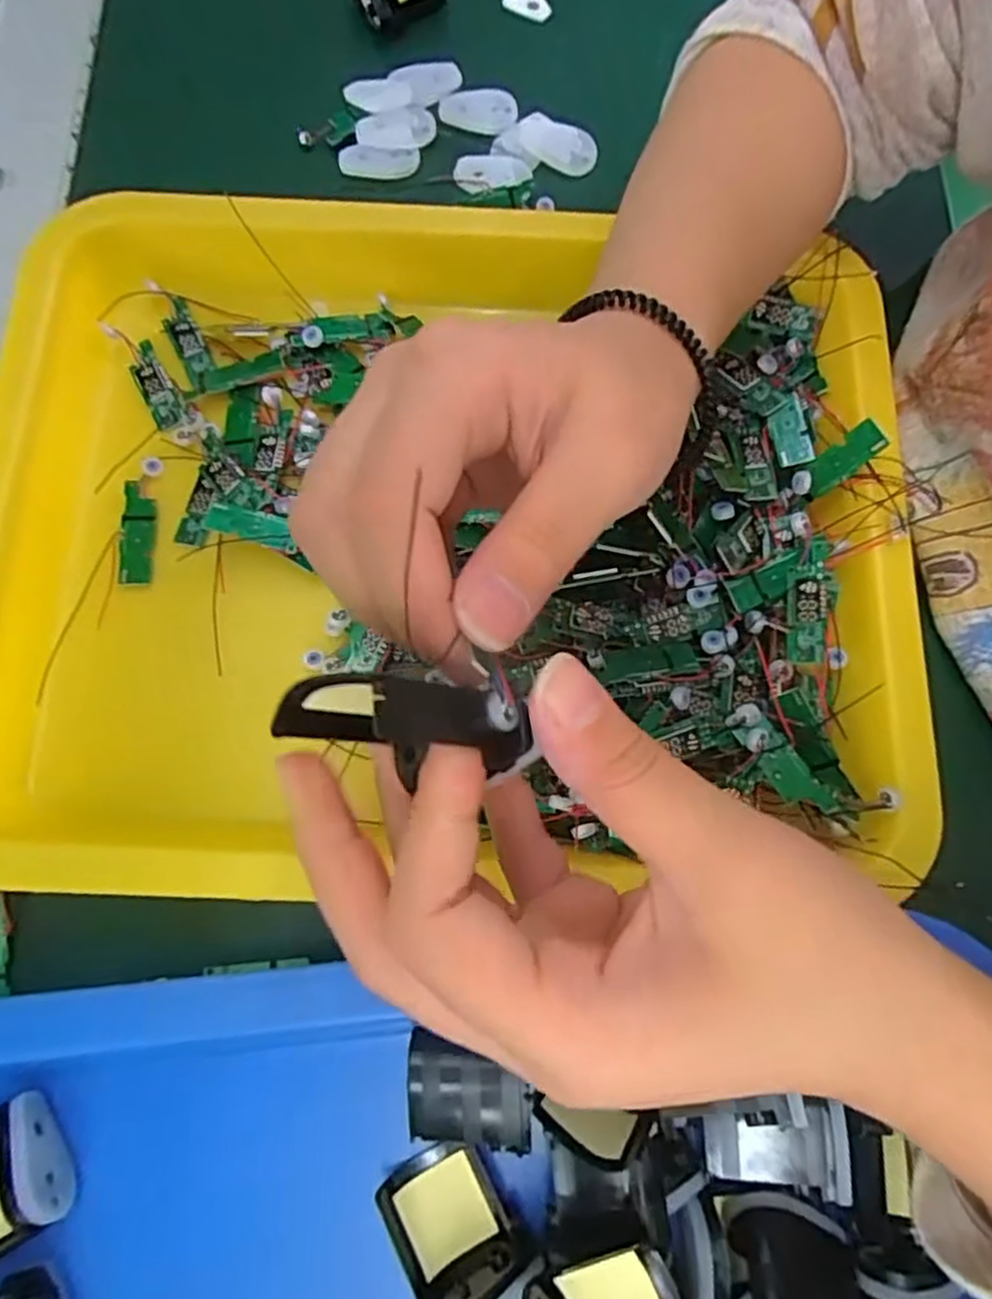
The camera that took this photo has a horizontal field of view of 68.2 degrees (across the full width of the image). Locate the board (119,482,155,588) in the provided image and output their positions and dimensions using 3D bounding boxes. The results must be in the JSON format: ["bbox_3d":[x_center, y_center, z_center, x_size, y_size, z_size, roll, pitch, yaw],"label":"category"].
[{"bbox_3d":[-0.138,-0.045,0.281,0.013,0.004,0.041,-3,75,-2],"label":"board"}]

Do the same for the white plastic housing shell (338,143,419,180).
[{"bbox_3d":[-0.054,-0.223,0.335,0.037,0.006,0.014,-2,75,-2],"label":"white plastic housing shell"}]

